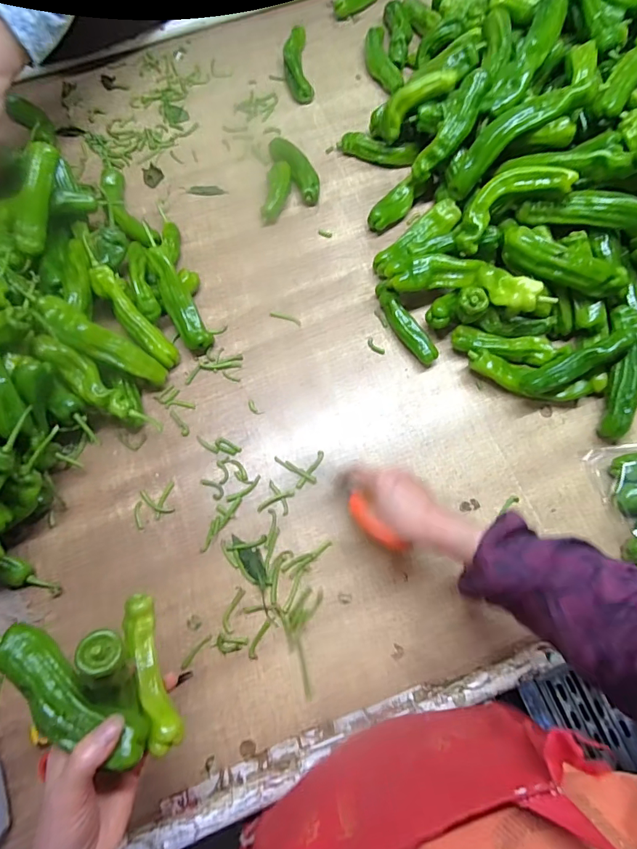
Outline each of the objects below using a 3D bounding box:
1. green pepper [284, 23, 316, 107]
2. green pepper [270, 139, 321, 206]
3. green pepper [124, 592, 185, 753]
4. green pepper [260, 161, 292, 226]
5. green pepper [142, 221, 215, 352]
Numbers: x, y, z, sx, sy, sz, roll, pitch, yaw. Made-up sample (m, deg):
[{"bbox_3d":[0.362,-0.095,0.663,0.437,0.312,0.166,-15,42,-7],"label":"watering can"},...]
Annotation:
[{"bbox_3d":[-0.039,-0.661,0.768,0.045,0.041,0.164,-6,72,-1],"label":"green pepper"},{"bbox_3d":[-0.034,-0.414,0.692,0.045,0.038,0.125,-35,75,-10],"label":"green pepper"},{"bbox_3d":[-0.146,0.212,0.369,0.028,0.022,0.123,-25,62,-7],"label":"green pepper"},{"bbox_3d":[-0.068,-0.371,0.678,0.035,0.023,0.100,15,87,5],"label":"green pepper"},{"bbox_3d":[-0.200,-0.186,0.586,0.038,0.031,0.178,-25,101,-7],"label":"green pepper"}]

